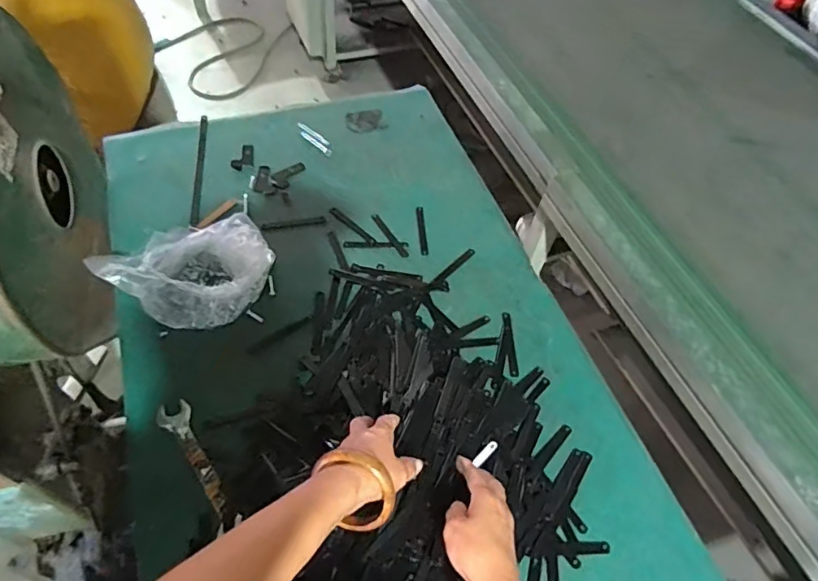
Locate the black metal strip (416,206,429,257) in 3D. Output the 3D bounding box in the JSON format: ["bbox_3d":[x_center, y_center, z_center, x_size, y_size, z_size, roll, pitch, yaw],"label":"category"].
[{"bbox_3d":[0.021,-0.097,0.886,0.012,0.010,0.096,-2,54,-6],"label":"black metal strip"}]

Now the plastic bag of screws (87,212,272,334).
[{"bbox_3d":[-0.298,-0.031,0.774,0.173,0.076,0.179,26,56,14],"label":"plastic bag of screws"}]

